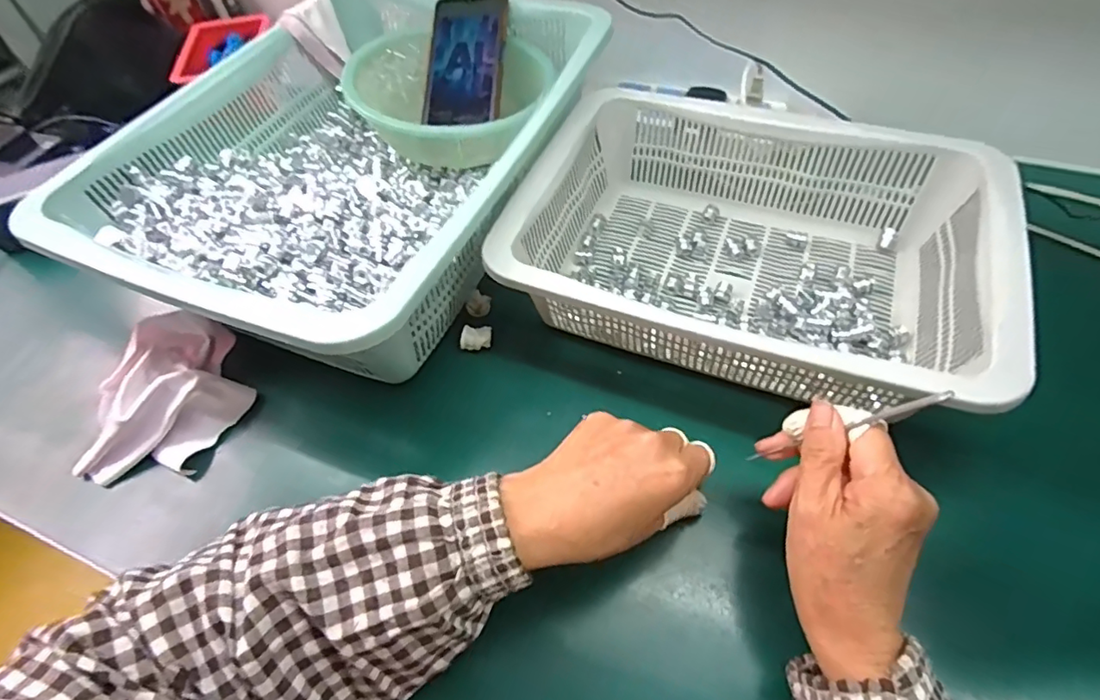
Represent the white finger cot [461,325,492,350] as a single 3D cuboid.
[{"bbox_3d":[-0.057,-0.010,0.426,0.024,0.014,0.014,-6,54,0],"label":"white finger cot"}]

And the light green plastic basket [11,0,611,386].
[{"bbox_3d":[-0.152,-0.172,0.474,0.310,0.090,0.396,18,58,16],"label":"light green plastic basket"}]

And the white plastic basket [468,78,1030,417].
[{"bbox_3d":[0.151,-0.093,0.423,0.317,0.091,0.270,17,57,15],"label":"white plastic basket"}]

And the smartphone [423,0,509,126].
[{"bbox_3d":[-0.080,-0.279,0.525,0.073,0.008,0.139,3,80,10],"label":"smartphone"}]

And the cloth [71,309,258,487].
[{"bbox_3d":[-0.274,0.036,0.387,0.079,0.054,0.128,22,59,18],"label":"cloth"}]

